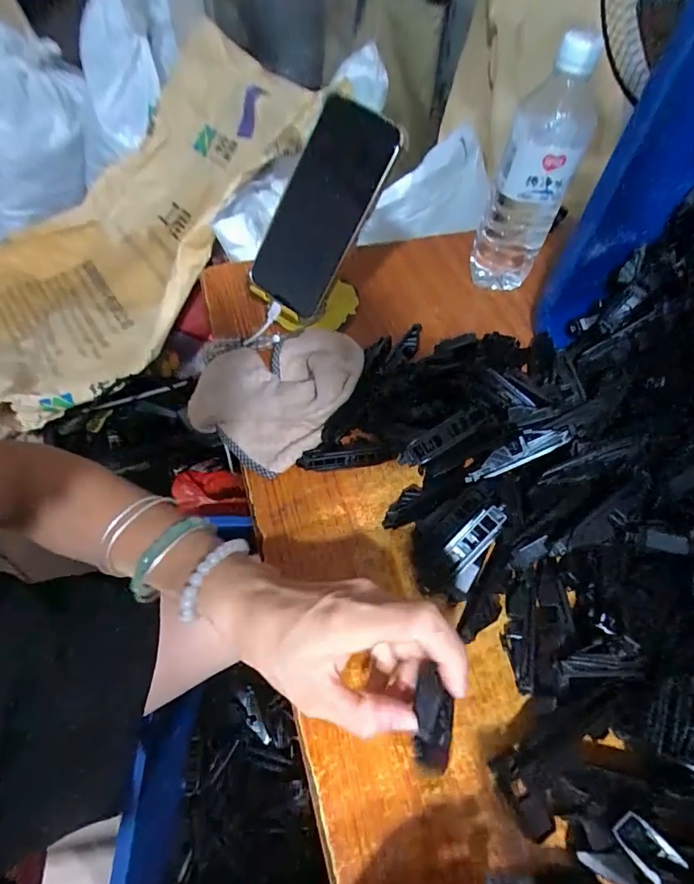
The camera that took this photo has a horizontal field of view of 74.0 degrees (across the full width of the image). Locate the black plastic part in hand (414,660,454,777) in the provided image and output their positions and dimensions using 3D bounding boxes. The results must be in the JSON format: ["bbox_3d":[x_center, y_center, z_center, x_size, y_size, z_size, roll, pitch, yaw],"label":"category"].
[{"bbox_3d":[0.044,0.146,0.235,0.021,0.065,0.010,-7,14,-4],"label":"black plastic part in hand"}]

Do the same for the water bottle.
[{"bbox_3d":[0.175,-0.247,0.443,0.069,0.210,0.058,20,58,9],"label":"water bottle"}]

